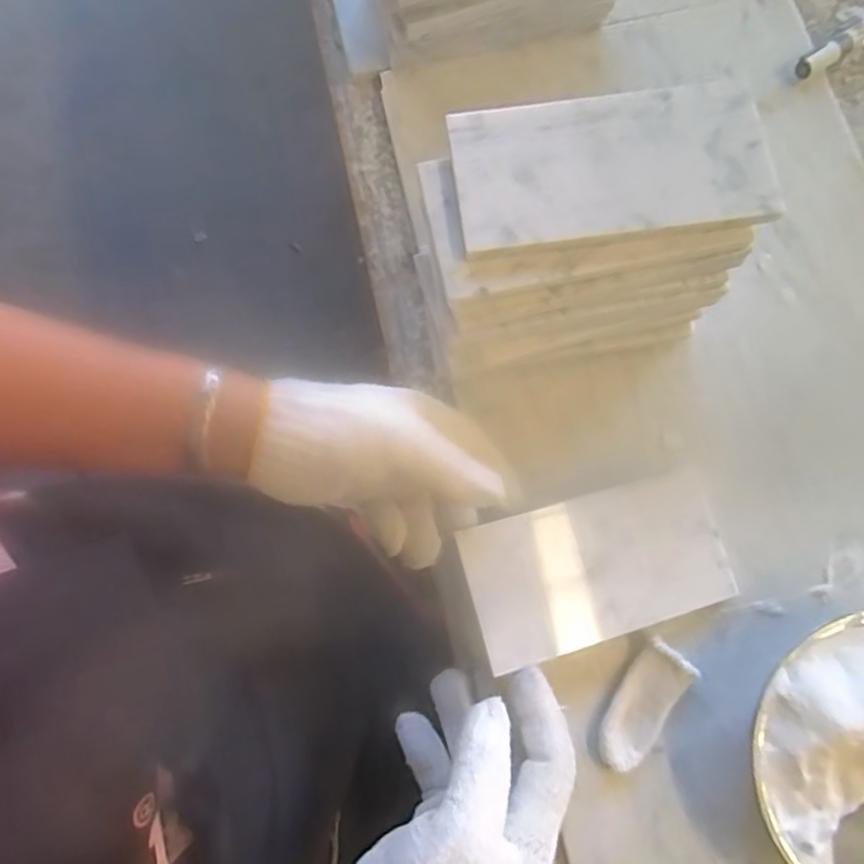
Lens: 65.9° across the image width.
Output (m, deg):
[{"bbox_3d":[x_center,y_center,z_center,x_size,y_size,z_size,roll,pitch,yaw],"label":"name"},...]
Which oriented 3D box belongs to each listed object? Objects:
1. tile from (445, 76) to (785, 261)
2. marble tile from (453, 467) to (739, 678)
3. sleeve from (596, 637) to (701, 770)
[{"bbox_3d":[0.087,-0.130,0.326,0.150,0.007,0.077,-7,79,-1],"label":"tile"},{"bbox_3d":[0.091,0.072,0.362,0.148,0.004,0.075,-12,77,-16],"label":"marble tile"},{"bbox_3d":[0.115,0.150,0.363,0.028,0.008,0.070,34,81,6],"label":"sleeve"}]

